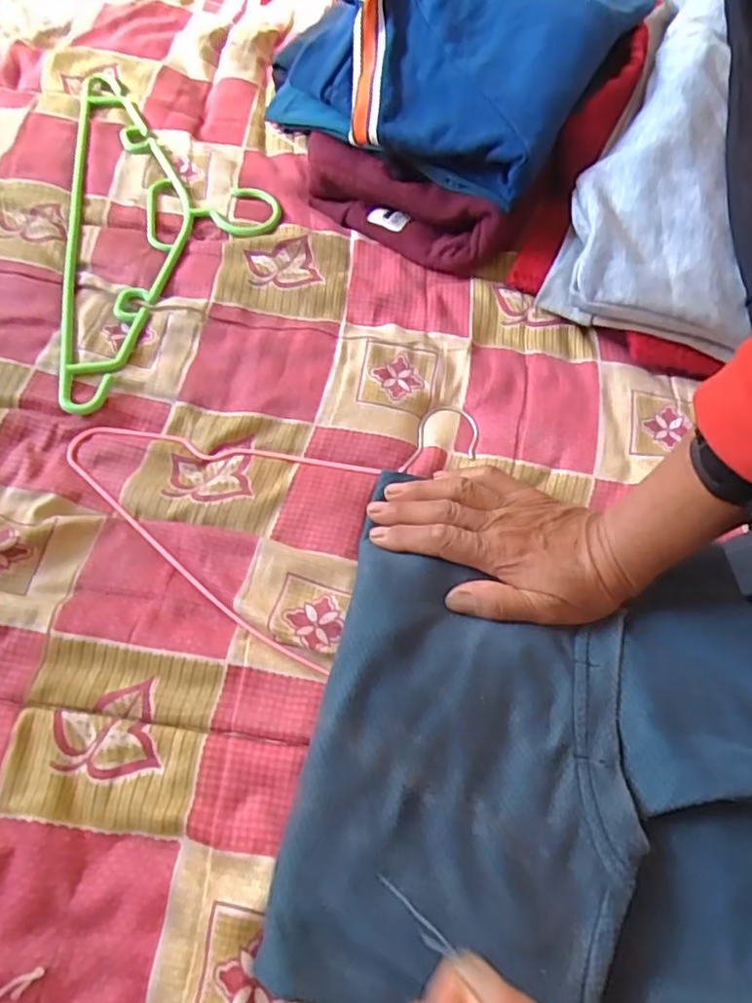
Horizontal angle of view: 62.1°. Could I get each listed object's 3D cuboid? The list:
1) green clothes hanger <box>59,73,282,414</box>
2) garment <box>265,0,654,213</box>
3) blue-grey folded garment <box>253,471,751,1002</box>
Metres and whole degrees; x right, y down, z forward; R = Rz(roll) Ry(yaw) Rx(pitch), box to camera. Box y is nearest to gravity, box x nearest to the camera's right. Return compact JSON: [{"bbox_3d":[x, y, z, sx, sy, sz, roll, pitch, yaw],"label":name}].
[{"bbox_3d":[-0.169,-0.240,0.519,0.167,0.016,0.381,-6,62,-7],"label":"green clothes hanger"},{"bbox_3d":[0.082,-0.416,0.539,0.245,0.093,0.339,27,63,11],"label":"garment"},{"bbox_3d":[0.188,0.148,0.328,0.439,0.030,0.251,11,63,5],"label":"blue-grey folded garment"}]

